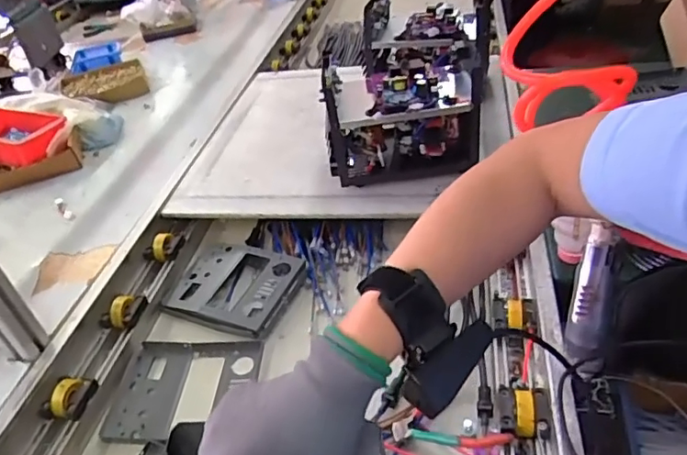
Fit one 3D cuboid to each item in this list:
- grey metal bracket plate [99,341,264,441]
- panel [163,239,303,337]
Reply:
[{"bbox_3d":[-0.215,0.221,0.744,0.178,0.024,0.161,-1,38,10],"label":"grey metal bracket plate"},{"bbox_3d":[-0.174,0.089,0.874,0.187,0.028,0.161,11,42,24],"label":"panel"}]

